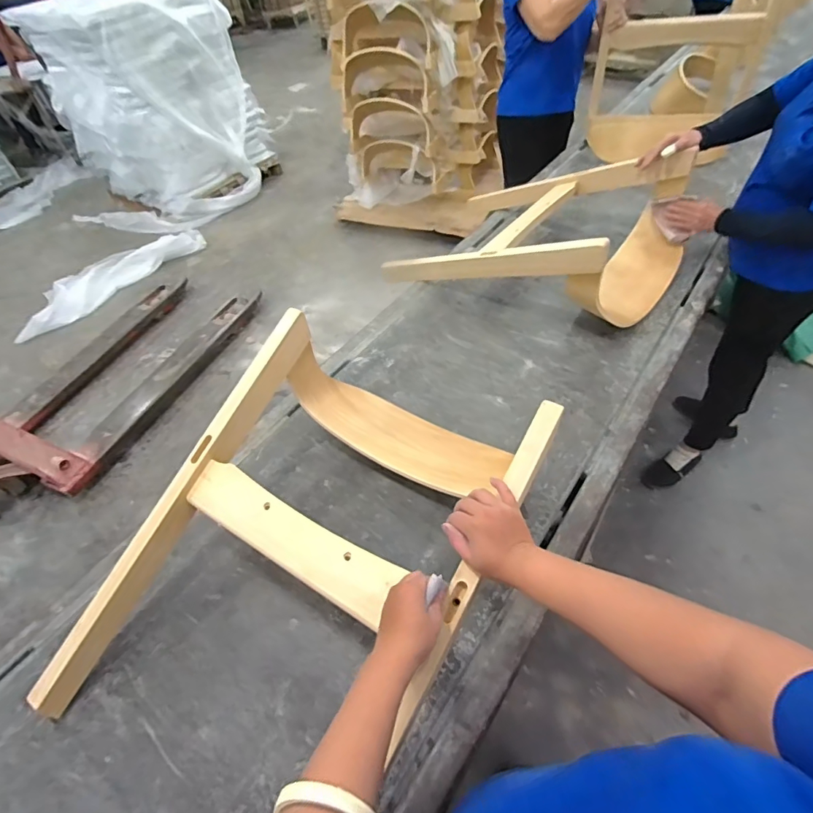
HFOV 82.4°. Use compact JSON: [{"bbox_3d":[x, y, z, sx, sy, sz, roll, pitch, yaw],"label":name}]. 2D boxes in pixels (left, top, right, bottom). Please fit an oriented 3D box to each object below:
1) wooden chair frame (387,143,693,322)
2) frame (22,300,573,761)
[{"bbox_3d":[0.361,-0.488,1.224,0.665,0.245,0.512,30,59,28],"label":"wooden chair frame"},{"bbox_3d":[-0.155,0.205,0.725,0.524,0.233,0.702,22,58,21],"label":"frame"}]

